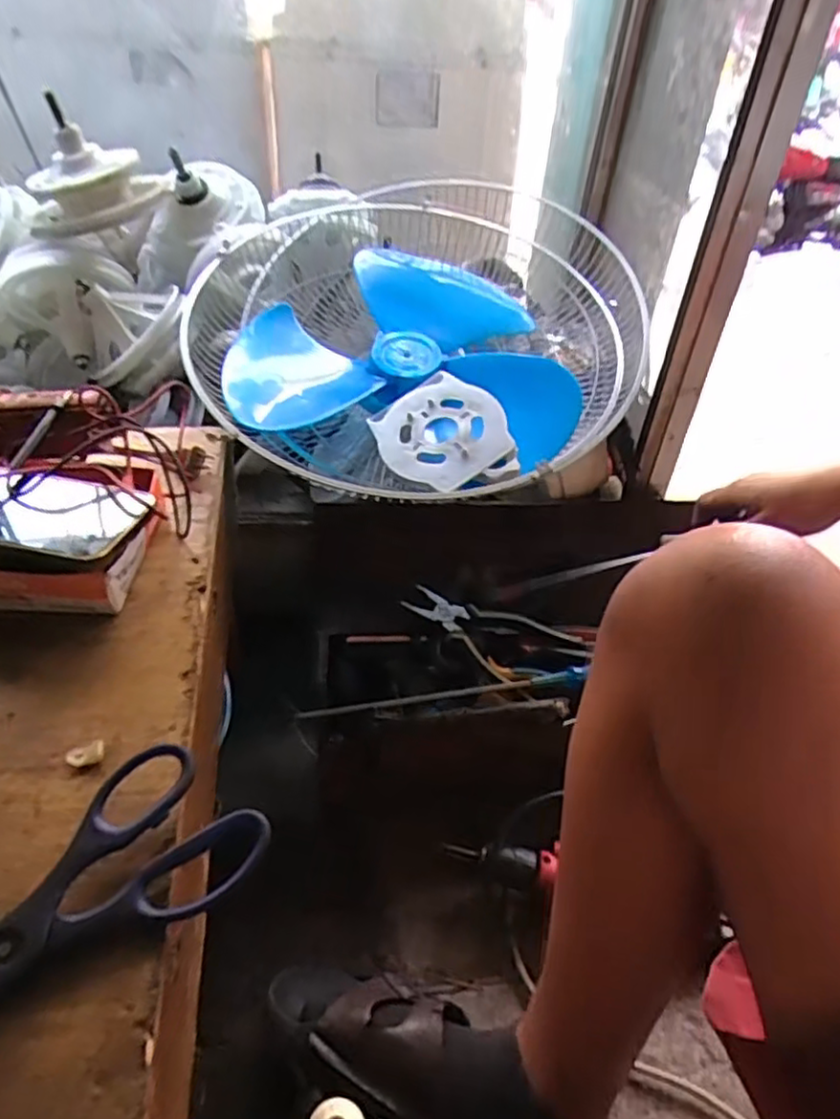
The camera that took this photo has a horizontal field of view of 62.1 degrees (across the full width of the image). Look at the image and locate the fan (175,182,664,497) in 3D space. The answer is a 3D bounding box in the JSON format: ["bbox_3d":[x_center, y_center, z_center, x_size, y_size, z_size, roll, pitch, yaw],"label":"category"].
[{"bbox_3d":[0.008,-0.248,0.757,0.482,0.196,0.464,-8,42,-14],"label":"fan"}]

